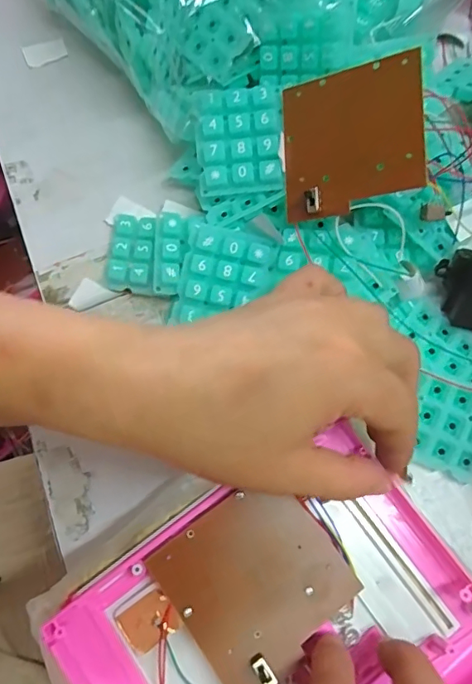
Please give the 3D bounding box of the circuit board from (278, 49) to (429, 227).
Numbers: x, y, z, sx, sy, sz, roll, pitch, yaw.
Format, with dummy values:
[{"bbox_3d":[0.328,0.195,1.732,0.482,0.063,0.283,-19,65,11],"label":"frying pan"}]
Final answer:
[{"bbox_3d":[0.058,-0.104,0.256,0.072,0.006,0.073,-3,87,33],"label":"circuit board"}]

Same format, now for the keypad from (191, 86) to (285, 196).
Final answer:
[{"bbox_3d":[0.002,-0.111,0.275,0.046,0.008,0.055,-3,92,6],"label":"keypad"}]

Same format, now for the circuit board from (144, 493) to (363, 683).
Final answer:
[{"bbox_3d":[0.009,0.106,0.223,0.071,0.009,0.070,-36,75,-9],"label":"circuit board"}]

